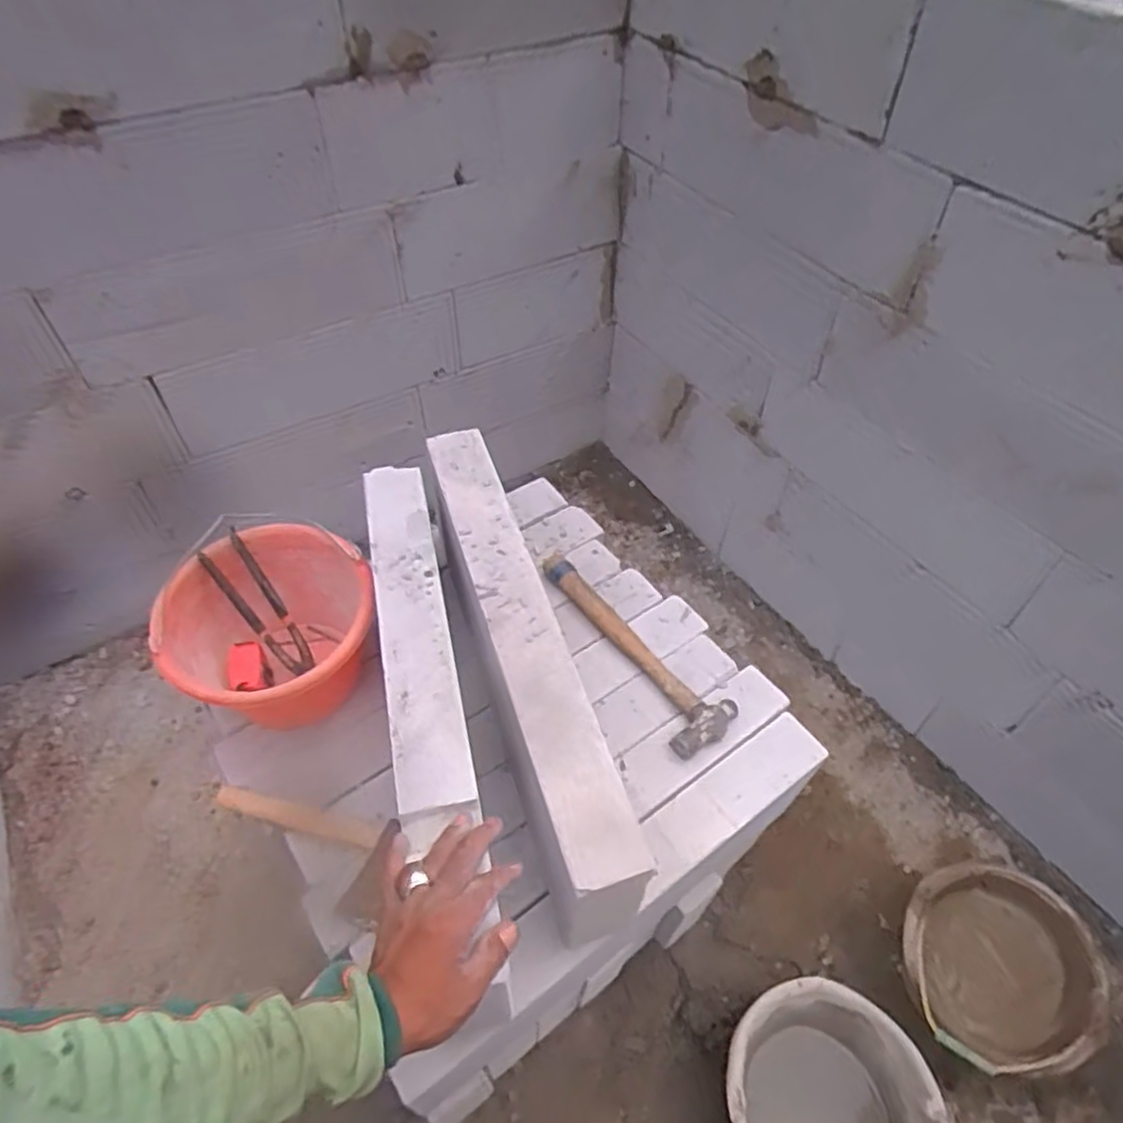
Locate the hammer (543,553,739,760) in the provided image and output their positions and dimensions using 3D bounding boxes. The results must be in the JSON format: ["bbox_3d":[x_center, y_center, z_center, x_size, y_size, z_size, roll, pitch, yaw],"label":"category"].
[{"bbox_3d":[0.105,0.121,0.968,0.098,0.037,0.298,-30,57,-20],"label":"hammer"}]

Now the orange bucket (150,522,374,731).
[{"bbox_3d":[-0.344,0.104,0.899,0.223,0.191,0.228,-1,52,1],"label":"orange bucket"}]

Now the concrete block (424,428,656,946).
[{"bbox_3d":[-0.048,0.119,0.857,0.079,0.214,0.583,-15,53,-10],"label":"concrete block"}]

